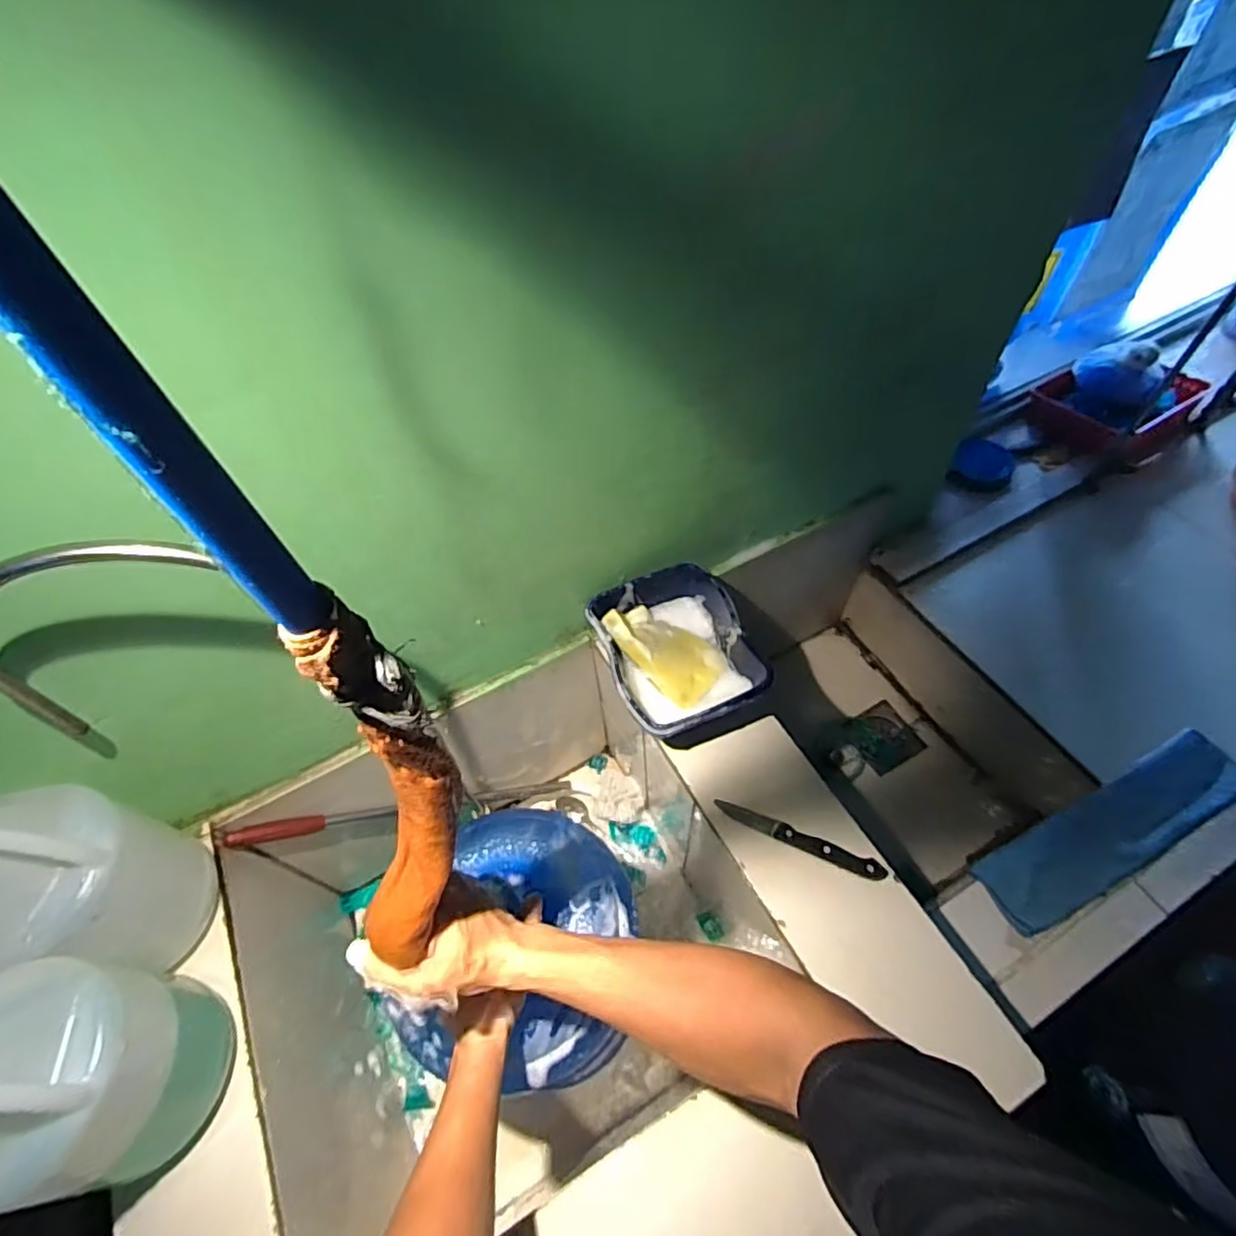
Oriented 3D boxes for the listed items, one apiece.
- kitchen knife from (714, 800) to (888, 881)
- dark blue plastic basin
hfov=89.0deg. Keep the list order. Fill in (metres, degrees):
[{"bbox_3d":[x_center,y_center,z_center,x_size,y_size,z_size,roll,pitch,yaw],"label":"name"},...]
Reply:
[{"bbox_3d":[0.189,0.233,0.663,0.177,0.013,0.020,19,59,15],"label":"kitchen knife"},{"bbox_3d":[0.068,0.039,0.742,0.165,0.076,0.210,-20,57,-10],"label":"dark blue plastic basin"}]

